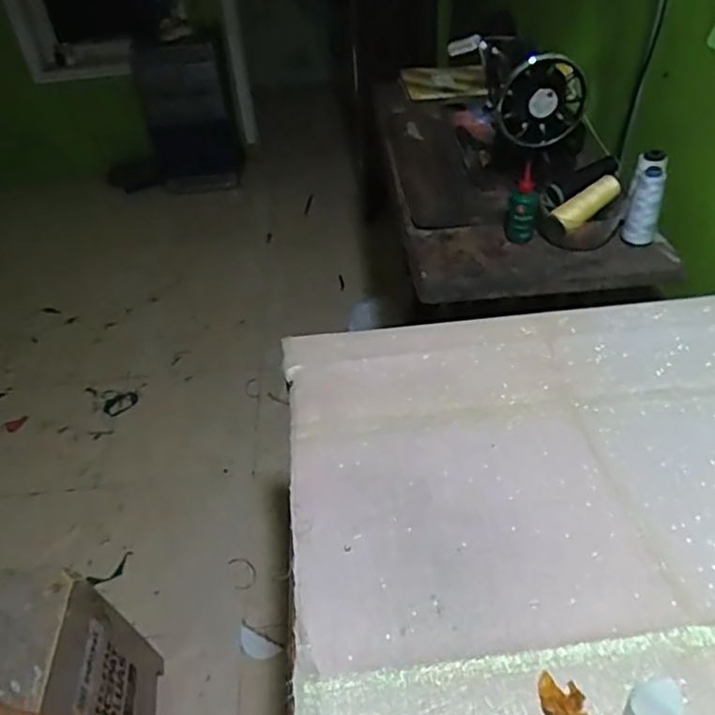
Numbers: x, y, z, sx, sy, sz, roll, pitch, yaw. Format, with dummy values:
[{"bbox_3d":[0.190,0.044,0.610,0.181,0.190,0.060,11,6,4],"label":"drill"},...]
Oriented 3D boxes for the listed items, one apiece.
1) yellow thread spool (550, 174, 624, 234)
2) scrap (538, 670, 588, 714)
[{"bbox_3d":[0.342,-0.229,0.946,0.114,0.037,0.033,-34,42,5],"label":"yellow thread spool"},{"bbox_3d":[0.159,0.265,0.494,0.034,0.006,0.039,-6,40,2],"label":"scrap"}]

